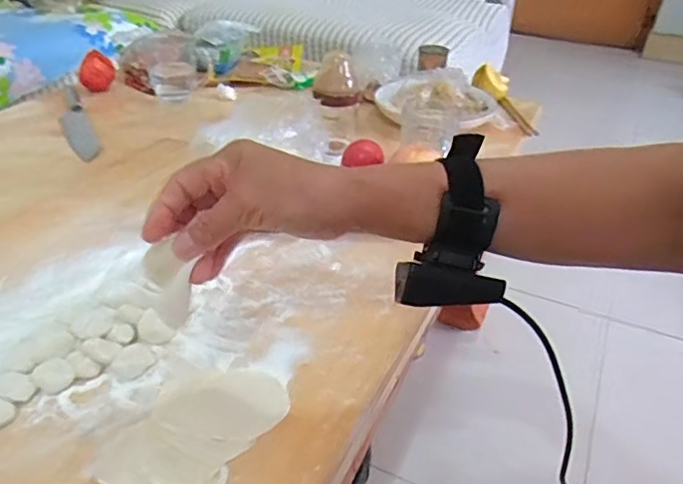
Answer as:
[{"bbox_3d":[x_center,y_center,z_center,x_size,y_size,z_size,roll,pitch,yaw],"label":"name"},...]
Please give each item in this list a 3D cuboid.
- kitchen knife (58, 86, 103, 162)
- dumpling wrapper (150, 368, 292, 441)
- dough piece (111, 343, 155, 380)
[{"bbox_3d":[-0.421,-0.190,0.910,0.040,0.019,0.261,-16,38,-26],"label":"kitchen knife"},{"bbox_3d":[-0.088,0.121,0.432,0.095,0.005,0.064,-1,31,-14],"label":"dumpling wrapper"},{"bbox_3d":[-0.168,0.096,0.465,0.025,0.008,0.035,17,36,20],"label":"dough piece"}]

